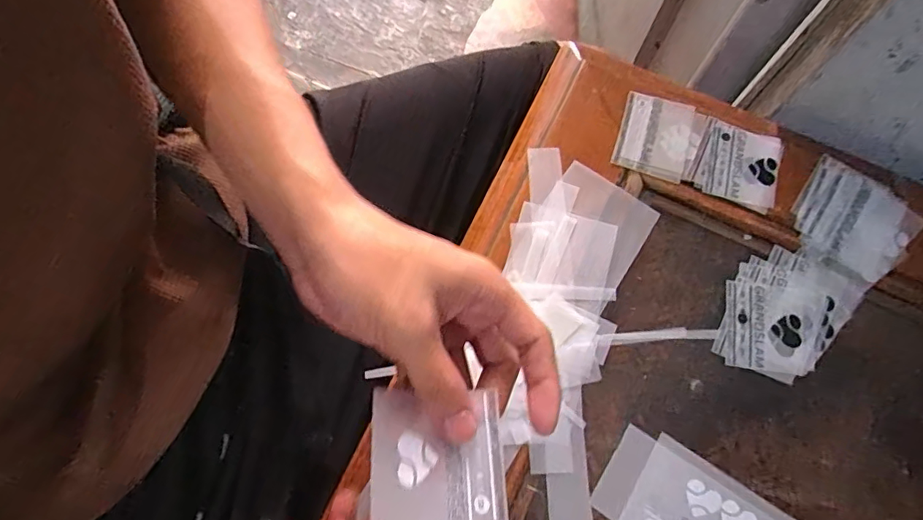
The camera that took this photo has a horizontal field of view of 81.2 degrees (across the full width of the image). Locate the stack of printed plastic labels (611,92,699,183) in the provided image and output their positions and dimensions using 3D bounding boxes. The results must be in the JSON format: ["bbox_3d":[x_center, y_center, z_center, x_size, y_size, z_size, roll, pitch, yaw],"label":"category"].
[{"bbox_3d":[0.145,-0.094,0.405,0.052,0.005,0.065,17,73,5],"label":"stack of printed plastic labels"}]

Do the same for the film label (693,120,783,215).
[{"bbox_3d":[0.208,-0.070,0.401,0.055,0.009,0.060,25,74,7],"label":"film label"}]

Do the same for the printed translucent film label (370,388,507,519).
[{"bbox_3d":[-0.011,0.093,0.250,0.060,0.007,0.061,3,74,-11],"label":"printed translucent film label"}]

